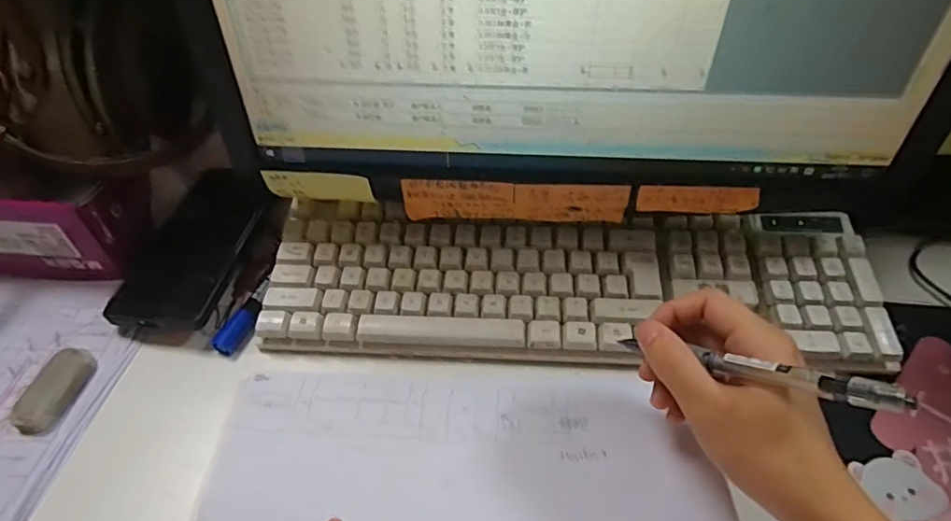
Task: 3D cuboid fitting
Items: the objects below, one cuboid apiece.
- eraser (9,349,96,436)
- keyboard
[{"bbox_3d":[-0.281,0.086,0.359,0.032,0.016,0.058,2,46,4],"label":"eraser"},{"bbox_3d":[0.062,0.016,0.390,0.417,0.041,0.113,2,46,4],"label":"keyboard"}]

